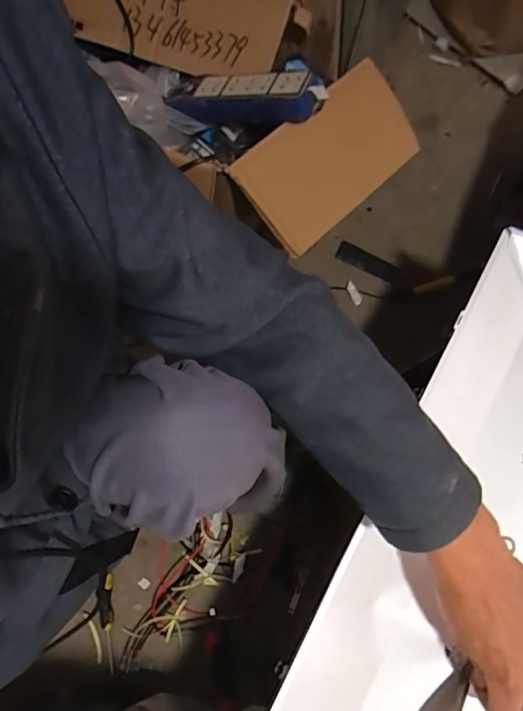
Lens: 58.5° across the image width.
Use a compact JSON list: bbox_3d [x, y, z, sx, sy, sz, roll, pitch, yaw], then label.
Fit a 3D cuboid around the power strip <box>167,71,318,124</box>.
[{"bbox_3d":[-0.023,-0.310,0.567,0.178,0.035,0.050,10,72,21],"label":"power strip"}]

